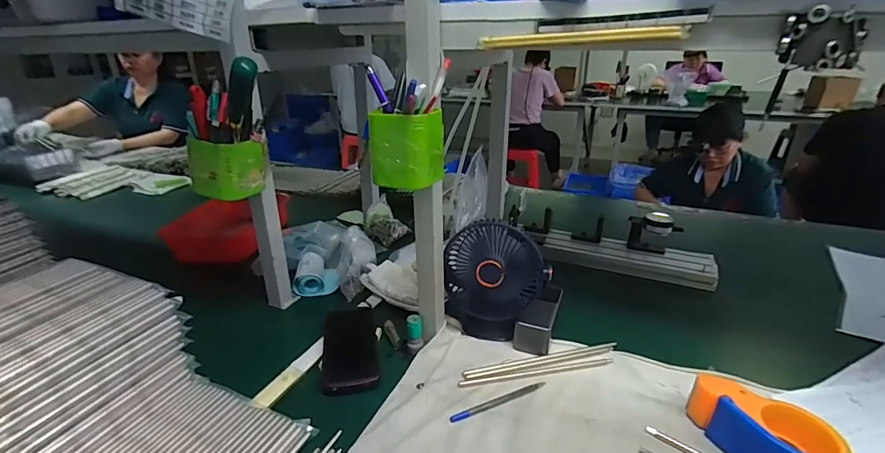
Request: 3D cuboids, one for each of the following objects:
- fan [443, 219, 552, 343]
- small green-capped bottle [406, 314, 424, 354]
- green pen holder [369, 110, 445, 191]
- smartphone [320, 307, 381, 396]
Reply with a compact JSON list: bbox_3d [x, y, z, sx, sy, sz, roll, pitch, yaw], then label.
[{"bbox_3d":[0.067,0.084,0.662,0.139,0.171,0.077,9,26,20],"label":"fan"},{"bbox_3d":[-0.041,0.156,0.639,0.024,0.060,0.019,-7,25,-12],"label":"small green-capped bottle"},{"bbox_3d":[-0.038,-0.092,0.498,0.071,0.079,0.078,8,24,20],"label":"green pen holder"},{"bbox_3d":[-0.138,0.179,0.651,0.079,0.017,0.172,-5,25,-9],"label":"smartphone"}]

